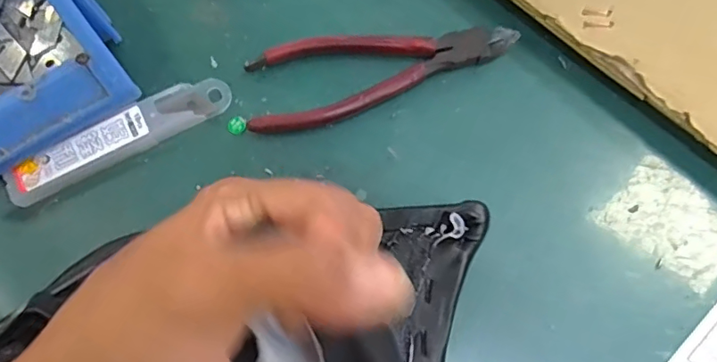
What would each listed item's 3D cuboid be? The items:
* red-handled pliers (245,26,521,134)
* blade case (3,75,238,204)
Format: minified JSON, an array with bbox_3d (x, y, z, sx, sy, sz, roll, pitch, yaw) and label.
[{"bbox_3d":[0.013,-0.064,0.300,0.153,0.011,0.051,-12,75,-2],"label":"red-handled pliers"},{"bbox_3d":[-0.133,-0.024,0.291,0.127,0.016,0.024,-30,77,-6],"label":"blade case"}]

